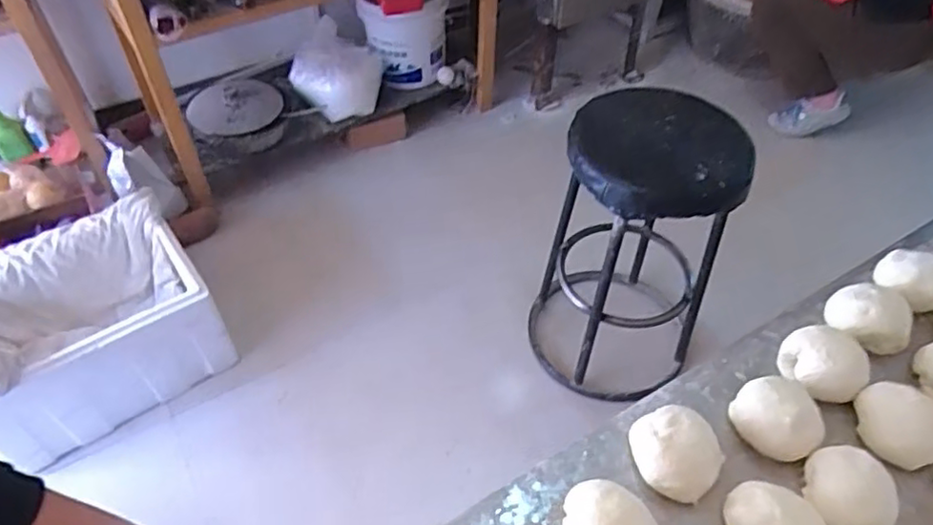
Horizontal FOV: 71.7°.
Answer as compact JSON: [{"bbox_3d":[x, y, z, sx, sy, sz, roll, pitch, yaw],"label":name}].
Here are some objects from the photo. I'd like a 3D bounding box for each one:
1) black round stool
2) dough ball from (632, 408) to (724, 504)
[{"bbox_3d":[0.335,-0.028,1.362,0.340,0.653,0.357,9,49,8],"label":"black round stool"},{"bbox_3d":[0.161,0.143,0.498,0.065,0.034,0.061,0,48,0],"label":"dough ball"}]

